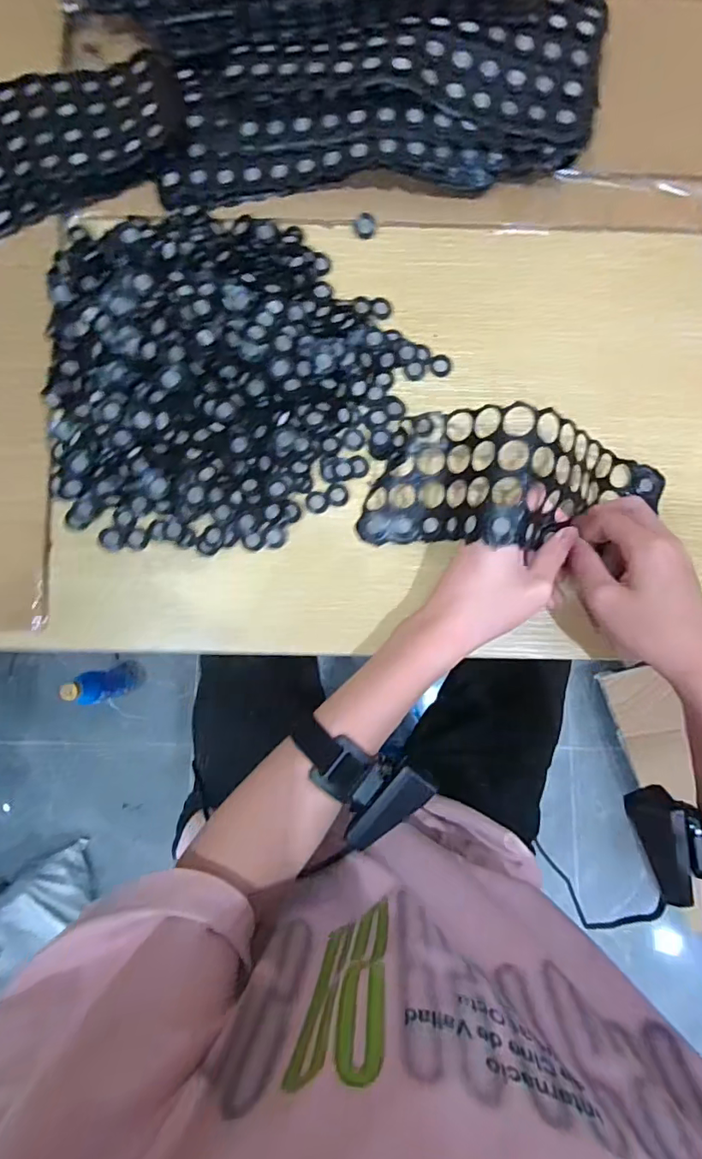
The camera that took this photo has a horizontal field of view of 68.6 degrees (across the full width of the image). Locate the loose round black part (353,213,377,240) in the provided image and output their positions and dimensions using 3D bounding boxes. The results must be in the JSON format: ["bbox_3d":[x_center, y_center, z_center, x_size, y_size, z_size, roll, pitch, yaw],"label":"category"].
[{"bbox_3d":[0.012,-0.302,0.435,0.018,0.016,0.017,0,82,-1],"label":"loose round black part"}]

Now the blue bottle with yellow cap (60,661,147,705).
[{"bbox_3d":[-0.480,0.203,0.994,0.064,0.250,0.063,0,86,0],"label":"blue bottle with yellow cap"}]

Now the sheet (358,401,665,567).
[{"bbox_3d":[0.127,-0.072,0.378,0.239,0.087,0.090,-7,86,1],"label":"sheet"}]

